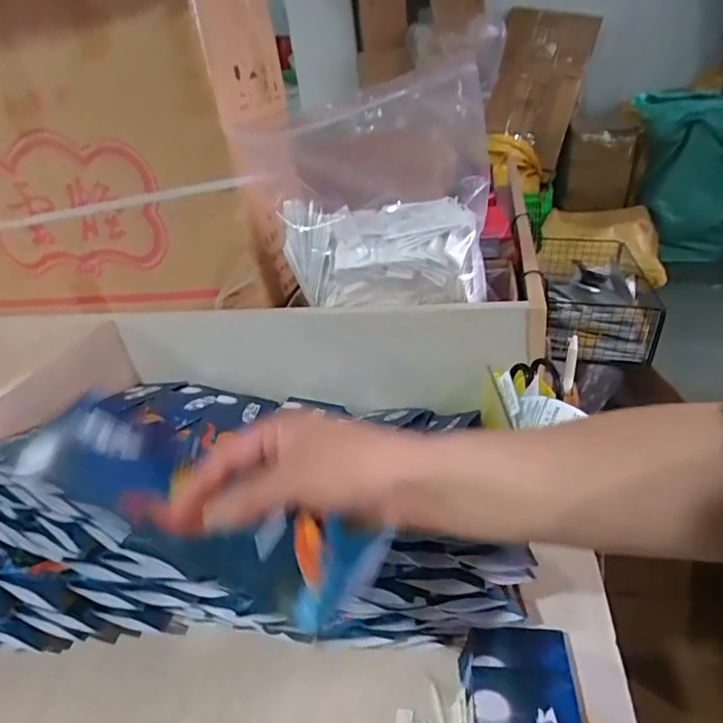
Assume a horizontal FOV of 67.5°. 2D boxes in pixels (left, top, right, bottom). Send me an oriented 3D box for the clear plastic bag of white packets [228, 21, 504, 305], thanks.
[{"bbox_3d":[0.005,-0.202,0.630,0.286,0.254,0.102,1,30,15],"label":"clear plastic bag of white packets"}]

